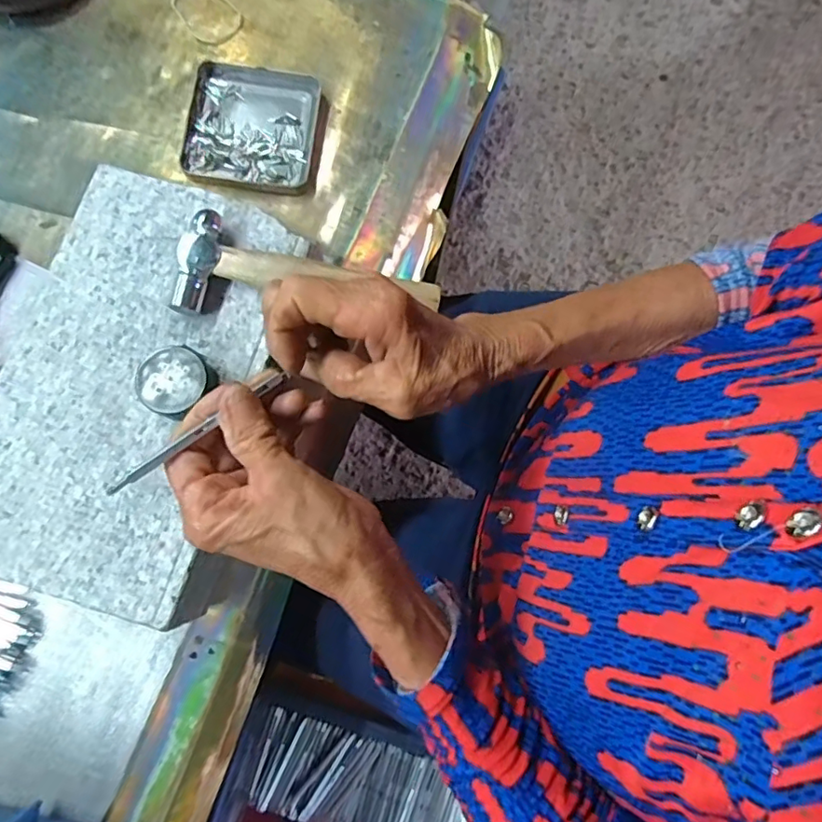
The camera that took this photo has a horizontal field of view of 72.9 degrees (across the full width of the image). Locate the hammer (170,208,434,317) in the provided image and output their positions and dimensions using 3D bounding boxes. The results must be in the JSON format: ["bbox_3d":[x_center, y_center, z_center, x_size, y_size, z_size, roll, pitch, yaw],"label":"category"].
[{"bbox_3d":[-0.062,-0.069,0.319,0.150,0.018,0.061,18,80,0],"label":"hammer"}]

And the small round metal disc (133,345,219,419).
[{"bbox_3d":[-0.129,-0.015,0.308,0.035,0.020,0.037,1,80,-3],"label":"small round metal disc"}]

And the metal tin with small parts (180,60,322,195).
[{"bbox_3d":[-0.125,-0.223,0.436,0.098,0.012,0.103,7,80,-2],"label":"metal tin with small parts"}]

